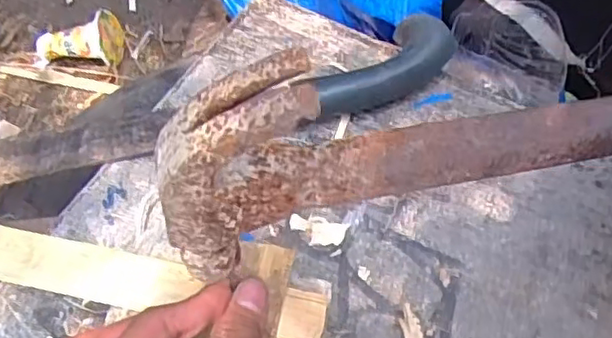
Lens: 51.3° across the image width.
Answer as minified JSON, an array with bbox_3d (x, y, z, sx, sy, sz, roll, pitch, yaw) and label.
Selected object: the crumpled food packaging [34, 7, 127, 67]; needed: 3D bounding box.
[{"bbox_3d":[-0.292,-0.169,0.818,0.107,0.056,0.066,2,57,2],"label":"crumpled food packaging"}]

